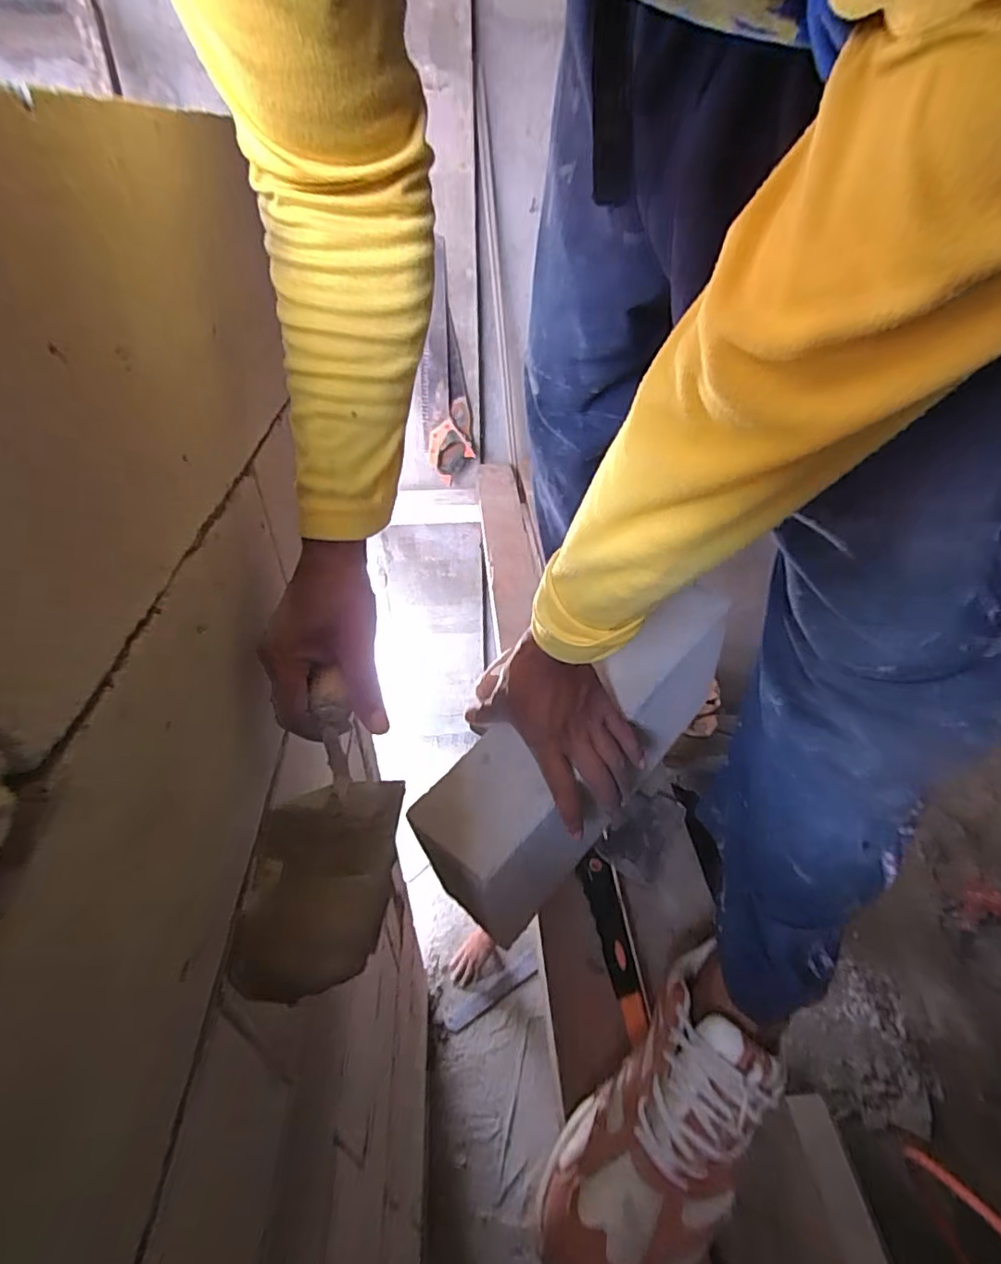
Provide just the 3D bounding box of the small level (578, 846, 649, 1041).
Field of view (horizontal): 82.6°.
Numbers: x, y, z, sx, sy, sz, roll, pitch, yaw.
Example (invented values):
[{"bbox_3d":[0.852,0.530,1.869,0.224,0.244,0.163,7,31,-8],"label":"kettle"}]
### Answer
[{"bbox_3d":[0.122,0.318,0.595,0.040,0.020,0.178,-7,40,-8],"label":"small level"}]

